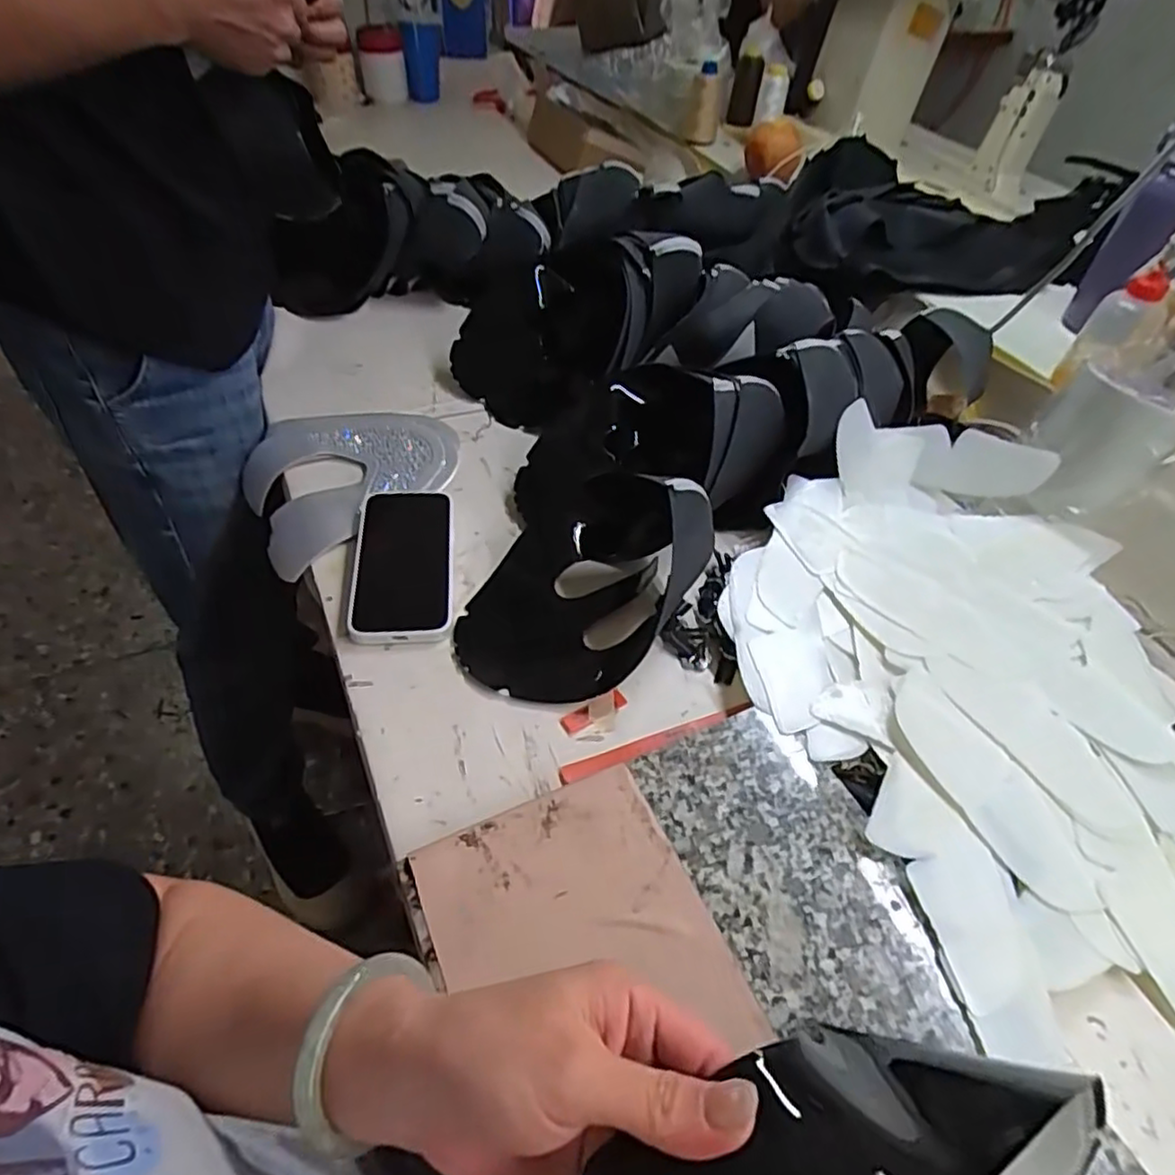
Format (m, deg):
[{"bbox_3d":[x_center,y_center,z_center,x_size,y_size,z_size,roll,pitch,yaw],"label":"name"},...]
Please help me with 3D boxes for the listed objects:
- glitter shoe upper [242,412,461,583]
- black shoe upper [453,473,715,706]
[{"bbox_3d":[-0.228,-0.114,0.686,0.207,0.028,0.199,-28,54,-17],"label":"glitter shoe upper"},{"bbox_3d":[-0.006,-0.013,0.543,0.157,0.094,0.207,27,52,20],"label":"black shoe upper"}]

